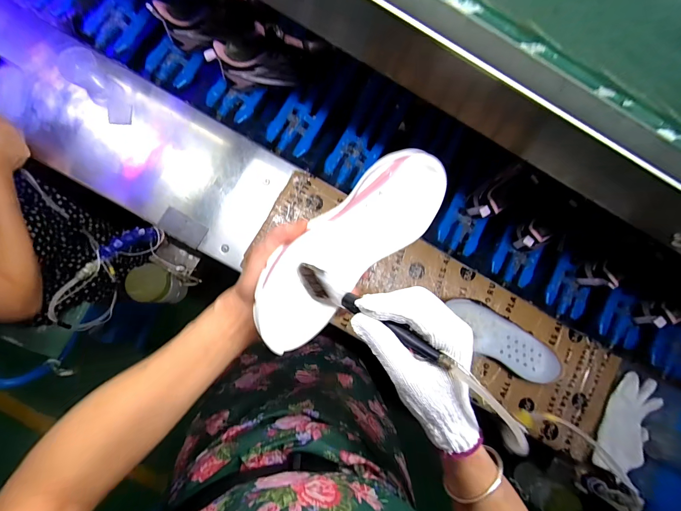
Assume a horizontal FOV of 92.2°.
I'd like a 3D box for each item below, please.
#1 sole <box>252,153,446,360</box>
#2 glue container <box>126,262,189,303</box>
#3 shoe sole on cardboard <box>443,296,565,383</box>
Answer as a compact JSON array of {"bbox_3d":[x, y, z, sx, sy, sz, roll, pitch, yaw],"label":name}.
[{"bbox_3d":[0.008,-0.008,0.324,0.232,0.040,0.079,-44,90,0],"label":"sole"},{"bbox_3d":[-0.360,0.055,0.649,0.076,0.084,0.068,14,83,-4],"label":"glue container"},{"bbox_3d":[0.308,0.161,0.618,0.225,0.035,0.078,29,83,-2],"label":"shoe sole on cardboard"}]

